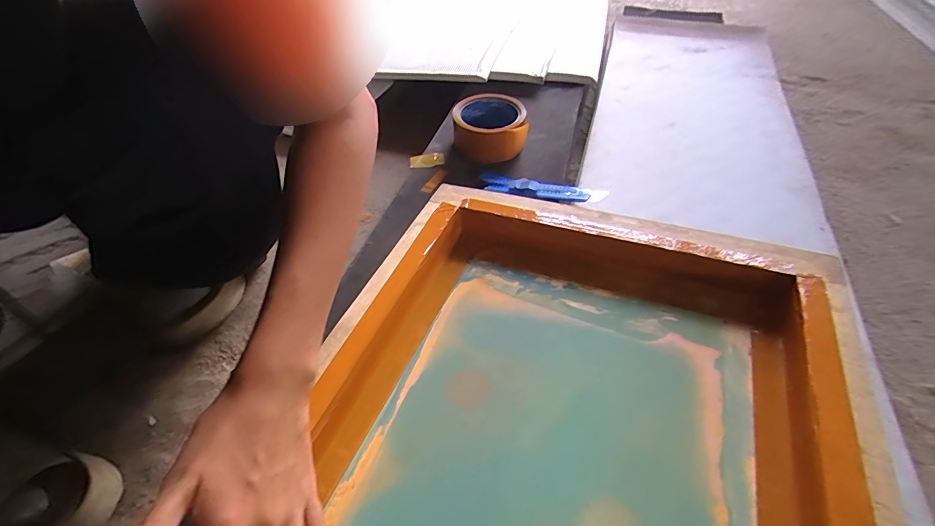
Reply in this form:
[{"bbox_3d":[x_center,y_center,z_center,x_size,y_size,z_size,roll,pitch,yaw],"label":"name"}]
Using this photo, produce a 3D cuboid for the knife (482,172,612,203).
[{"bbox_3d":[0.086,-0.087,0.498,0.145,0.019,0.020,11,48,14],"label":"knife"}]

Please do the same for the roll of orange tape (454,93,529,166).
[{"bbox_3d":[0.028,-0.181,0.562,0.092,0.047,0.088,-7,46,-3],"label":"roll of orange tape"}]

